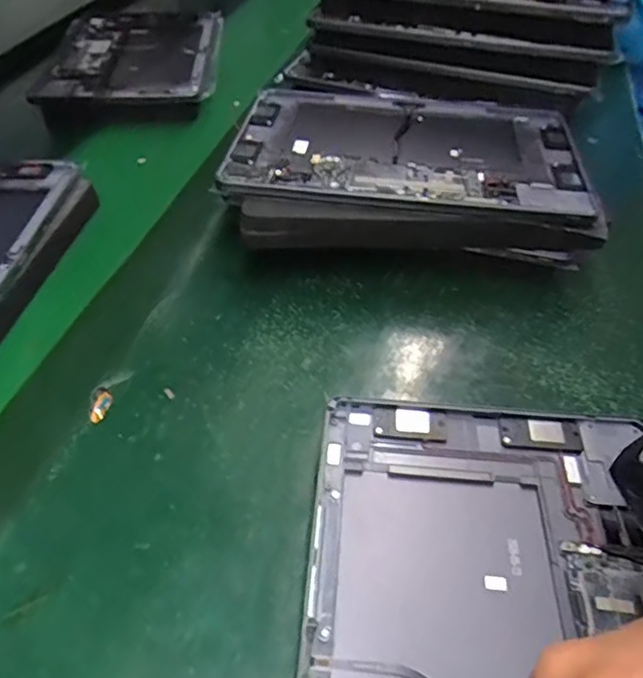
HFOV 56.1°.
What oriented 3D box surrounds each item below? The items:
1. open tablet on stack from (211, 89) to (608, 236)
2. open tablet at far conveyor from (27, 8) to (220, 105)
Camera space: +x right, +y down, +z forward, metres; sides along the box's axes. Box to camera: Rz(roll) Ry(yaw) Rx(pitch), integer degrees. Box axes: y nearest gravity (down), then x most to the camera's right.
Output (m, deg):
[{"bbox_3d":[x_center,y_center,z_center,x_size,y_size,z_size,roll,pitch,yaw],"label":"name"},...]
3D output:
[{"bbox_3d":[0.063,-0.145,0.456,0.251,0.015,0.174,7,45,7],"label":"open tablet on stack"},{"bbox_3d":[-0.208,-0.329,0.688,0.180,0.011,0.263,-1,46,-1],"label":"open tablet at far conveyor"}]

